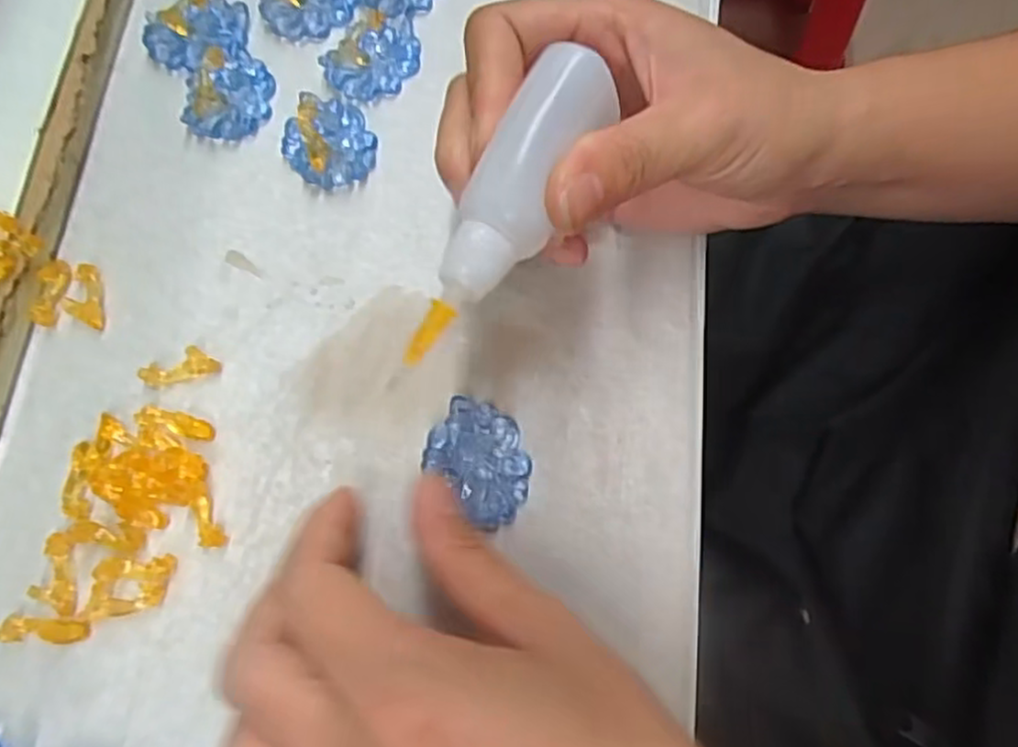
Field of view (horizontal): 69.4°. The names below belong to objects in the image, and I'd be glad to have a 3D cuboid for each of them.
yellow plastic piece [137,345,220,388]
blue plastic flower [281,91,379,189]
[{"bbox_3d":[-0.105,-0.003,0.234,0.023,0.006,0.010,-17,73,-6],"label":"yellow plastic piece"},{"bbox_3d":[-0.063,-0.082,0.257,0.030,0.009,0.036,-28,74,-9],"label":"blue plastic flower"}]

